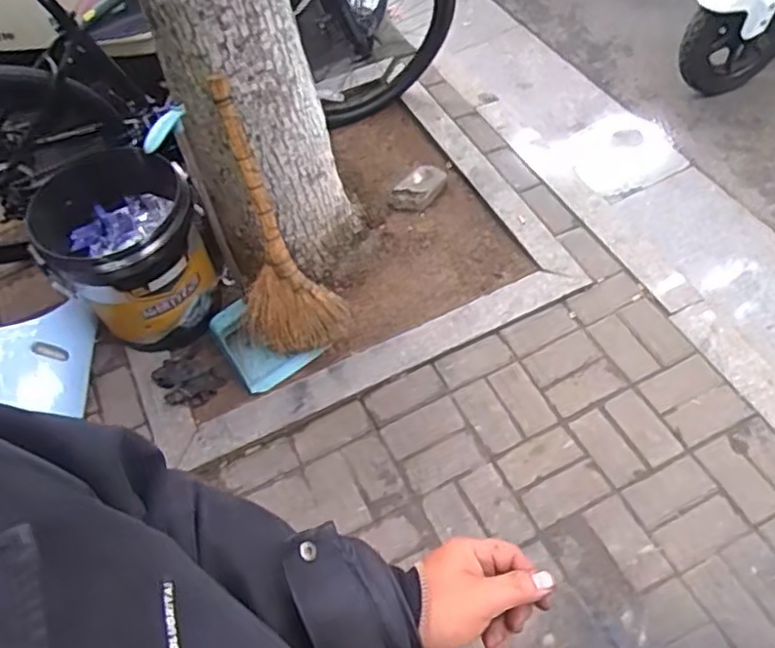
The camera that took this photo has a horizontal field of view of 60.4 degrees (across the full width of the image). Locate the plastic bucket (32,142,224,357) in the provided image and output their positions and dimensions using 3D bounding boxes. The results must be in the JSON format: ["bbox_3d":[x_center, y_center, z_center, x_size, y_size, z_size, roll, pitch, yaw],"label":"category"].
[{"bbox_3d":[-0.663,-0.176,1.731,0.359,0.417,0.438,-30,57,-14],"label":"plastic bucket"}]

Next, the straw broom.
[{"bbox_3d":[-0.294,-0.224,1.586,0.236,0.695,0.109,-25,31,-15],"label":"straw broom"}]

